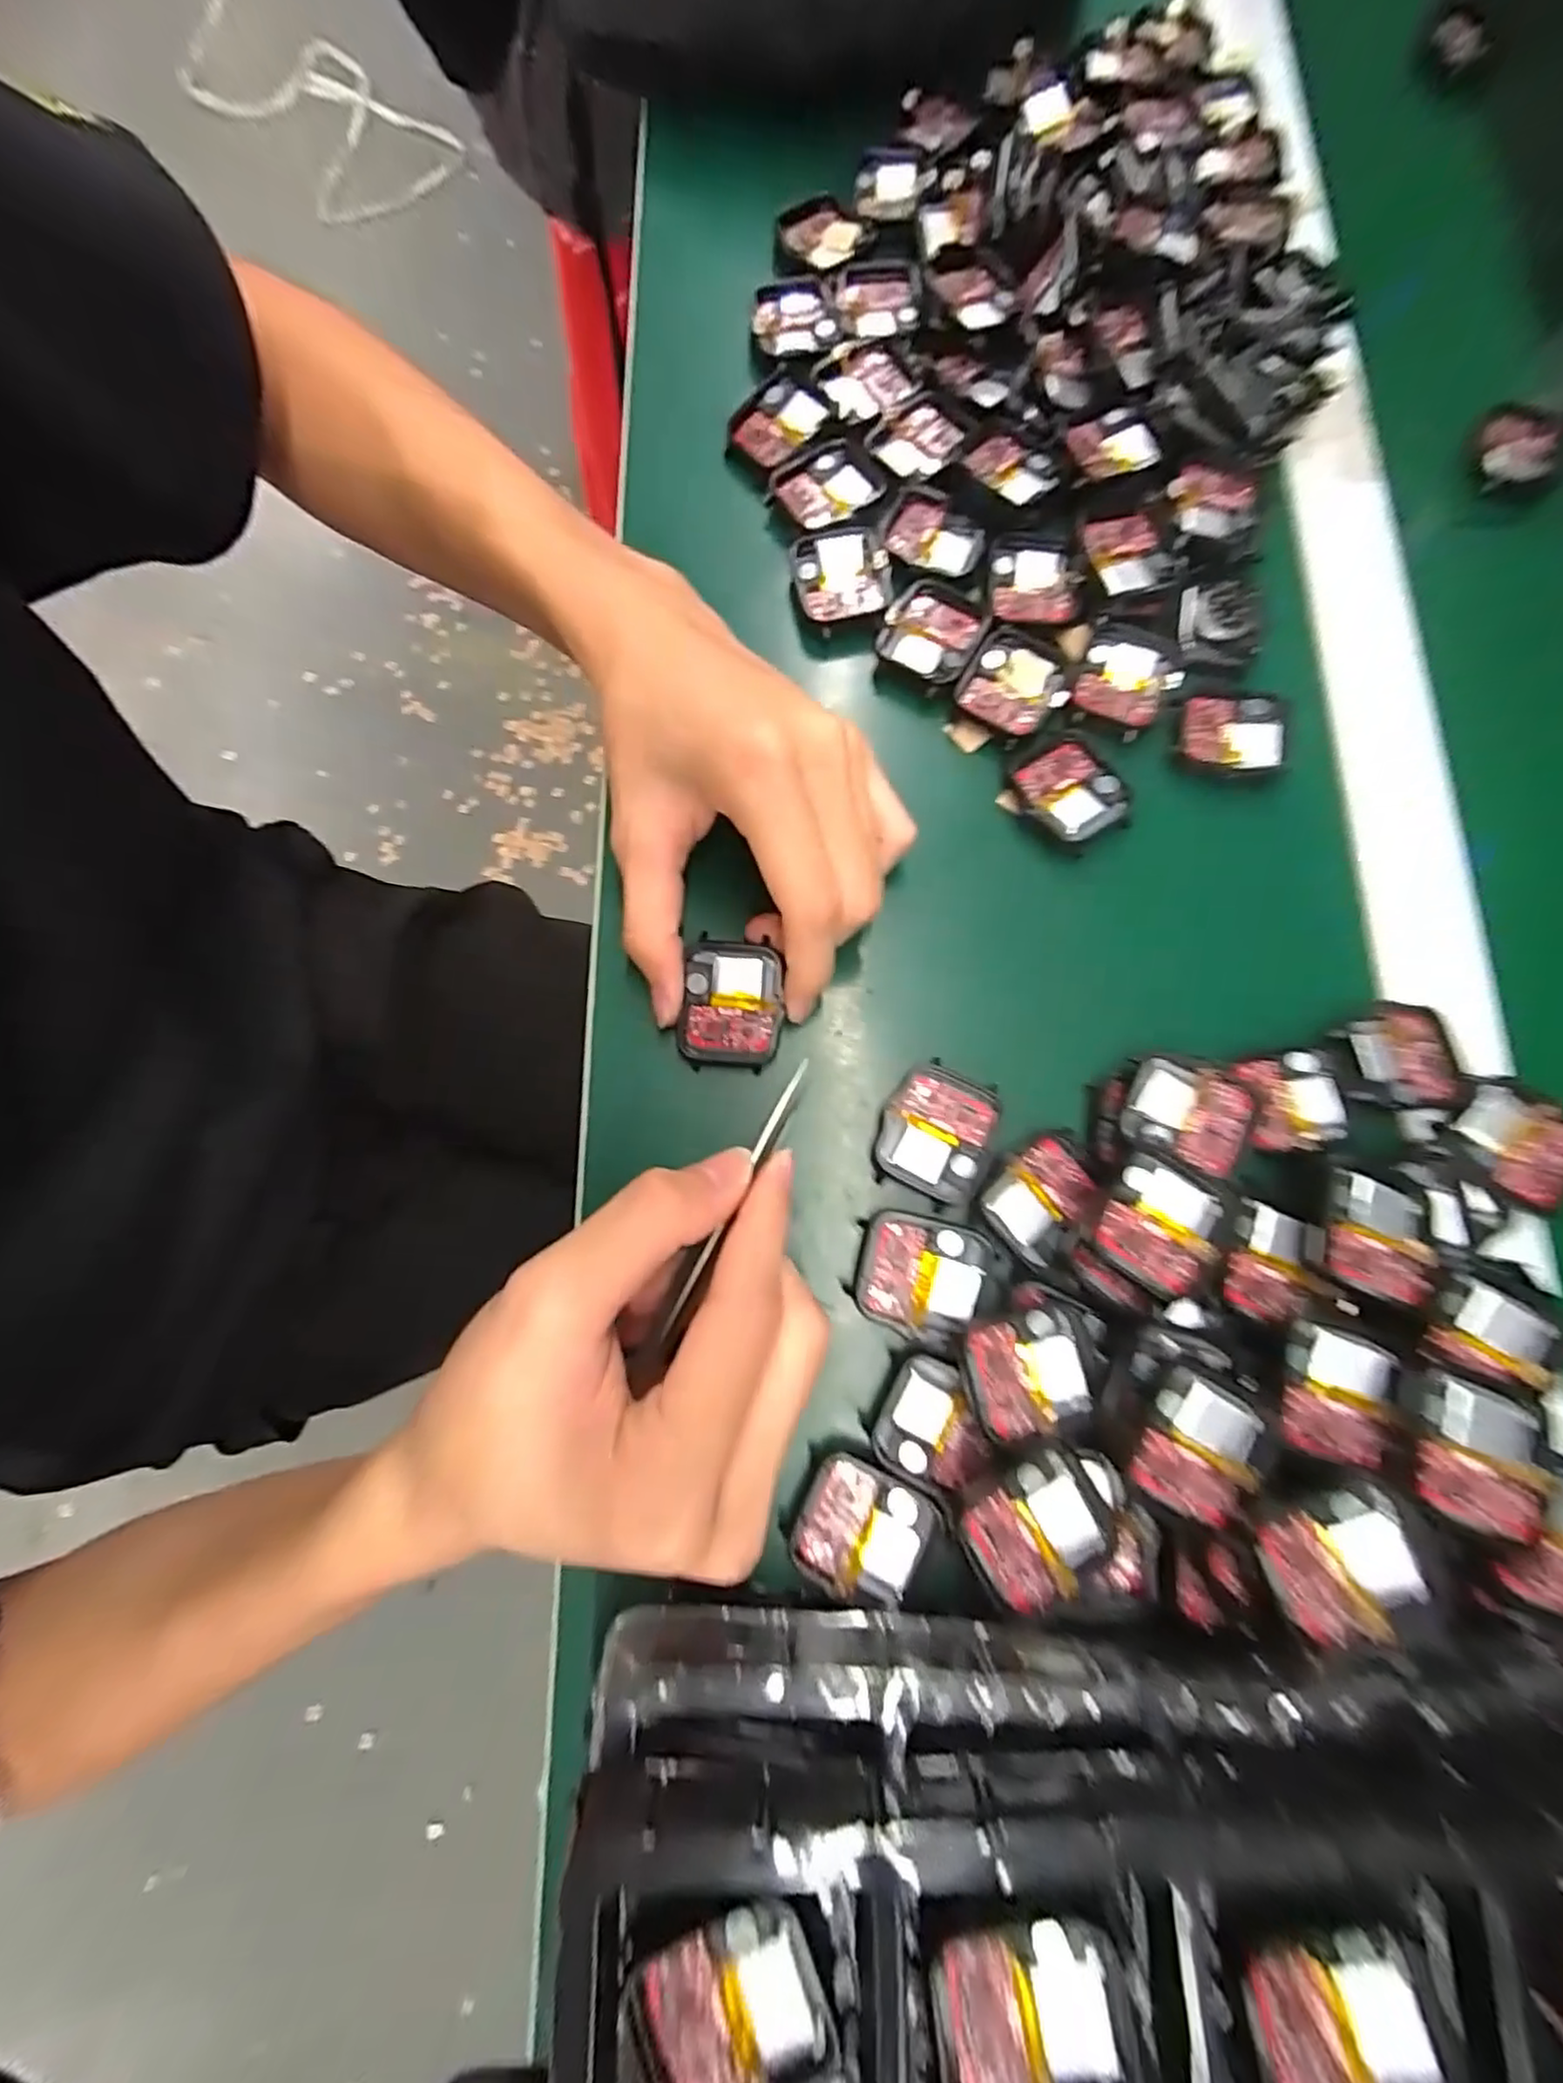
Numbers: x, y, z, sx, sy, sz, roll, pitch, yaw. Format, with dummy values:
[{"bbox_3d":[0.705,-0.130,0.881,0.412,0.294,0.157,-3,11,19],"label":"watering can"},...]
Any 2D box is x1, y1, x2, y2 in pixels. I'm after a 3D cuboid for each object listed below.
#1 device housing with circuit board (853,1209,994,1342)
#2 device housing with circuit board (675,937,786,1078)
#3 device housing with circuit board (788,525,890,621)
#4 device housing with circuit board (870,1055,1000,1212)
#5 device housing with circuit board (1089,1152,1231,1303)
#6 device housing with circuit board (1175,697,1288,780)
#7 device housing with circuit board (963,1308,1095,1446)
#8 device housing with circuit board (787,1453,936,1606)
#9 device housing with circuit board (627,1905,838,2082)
[{"bbox_3d":[0.048,0.079,0.235,0.042,0.005,0.038,13,78,2],"label":"device housing with circuit board"},{"bbox_3d":[-0.018,-0.012,0.254,0.036,0.010,0.046,8,93,4],"label":"device housing with circuit board"},{"bbox_3d":[0.025,-0.195,0.292,0.037,0.009,0.038,-11,79,-3],"label":"device housing with circuit board"},{"bbox_3d":[0.054,0.032,0.246,0.037,0.006,0.045,26,79,5],"label":"device housing with circuit board"},{"bbox_3d":[0.121,0.058,0.221,0.036,0.005,0.039,31,79,5],"label":"device housing with circuit board"},{"bbox_3d":[0.179,-0.122,0.276,0.042,0.006,0.035,8,78,1],"label":"device housing with circuit board"},{"bbox_3d":[0.079,0.105,0.219,0.040,0.006,0.033,-12,79,-3],"label":"device housing with circuit board"},{"bbox_3d":[0.025,0.154,0.219,0.038,0.007,0.037,24,79,4],"label":"device housing with circuit board"},{"bbox_3d":[-0.011,0.216,0.152,0.040,0.006,0.036,-16,79,-4],"label":"device housing with circuit board"}]

